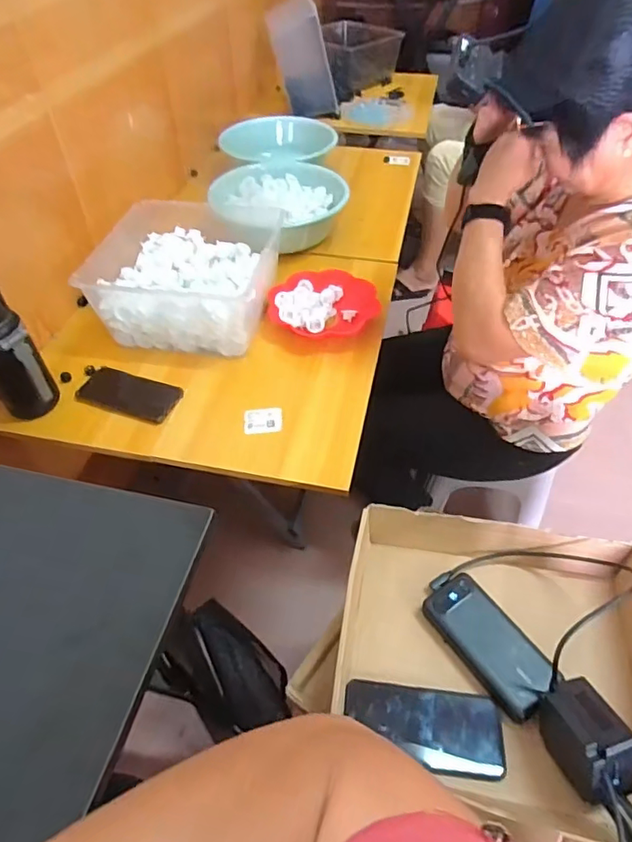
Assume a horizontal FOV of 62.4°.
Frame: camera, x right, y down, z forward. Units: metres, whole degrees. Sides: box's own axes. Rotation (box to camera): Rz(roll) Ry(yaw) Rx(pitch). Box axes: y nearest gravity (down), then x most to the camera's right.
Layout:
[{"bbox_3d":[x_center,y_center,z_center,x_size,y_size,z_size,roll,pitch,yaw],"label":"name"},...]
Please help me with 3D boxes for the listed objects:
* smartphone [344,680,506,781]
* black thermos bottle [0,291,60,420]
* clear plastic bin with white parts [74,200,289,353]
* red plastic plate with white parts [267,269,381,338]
[{"bbox_3d":[0.112,0.323,0.551,0.162,0.013,0.074,6,57,6],"label":"smartphone"},{"bbox_3d":[-0.453,-0.094,0.765,0.080,0.225,0.078,-30,56,-24],"label":"black thermos bottle"},{"bbox_3d":[-0.239,-0.275,0.987,0.309,0.117,0.295,8,50,6],"label":"clear plastic bin with white parts"},{"bbox_3d":[0.016,-0.221,0.988,0.204,0.038,0.173,5,49,3],"label":"red plastic plate with white parts"}]

